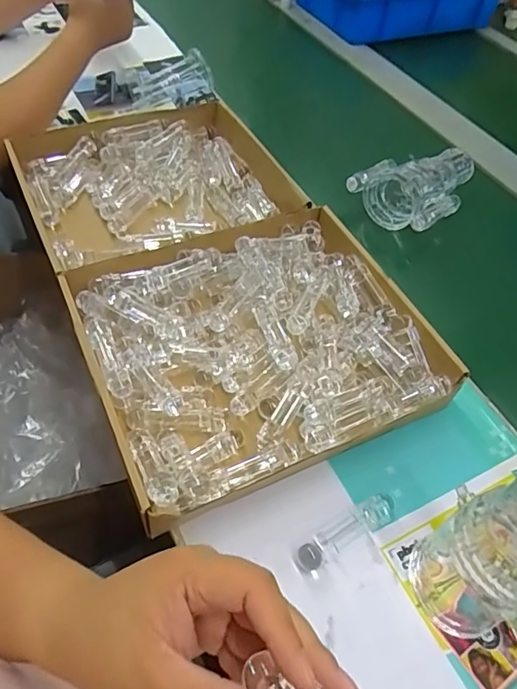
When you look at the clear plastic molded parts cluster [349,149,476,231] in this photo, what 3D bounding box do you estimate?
[{"bbox_3d":[0.230,-0.229,0.719,0.127,0.053,0.191,38,58,21],"label":"clear plastic molded parts cluster"}]

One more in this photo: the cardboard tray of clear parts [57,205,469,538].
[{"bbox_3d":[-0.003,-0.006,0.514,0.309,0.045,0.276,-19,57,-19],"label":"cardboard tray of clear parts"}]

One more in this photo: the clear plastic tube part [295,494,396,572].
[{"bbox_3d":[0.073,0.153,0.428,0.095,0.016,0.022,-25,59,-22],"label":"clear plastic tube part"}]

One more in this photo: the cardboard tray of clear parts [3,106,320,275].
[{"bbox_3d":[-0.123,-0.203,0.671,0.327,0.059,0.279,-20,57,-19],"label":"cardboard tray of clear parts"}]

